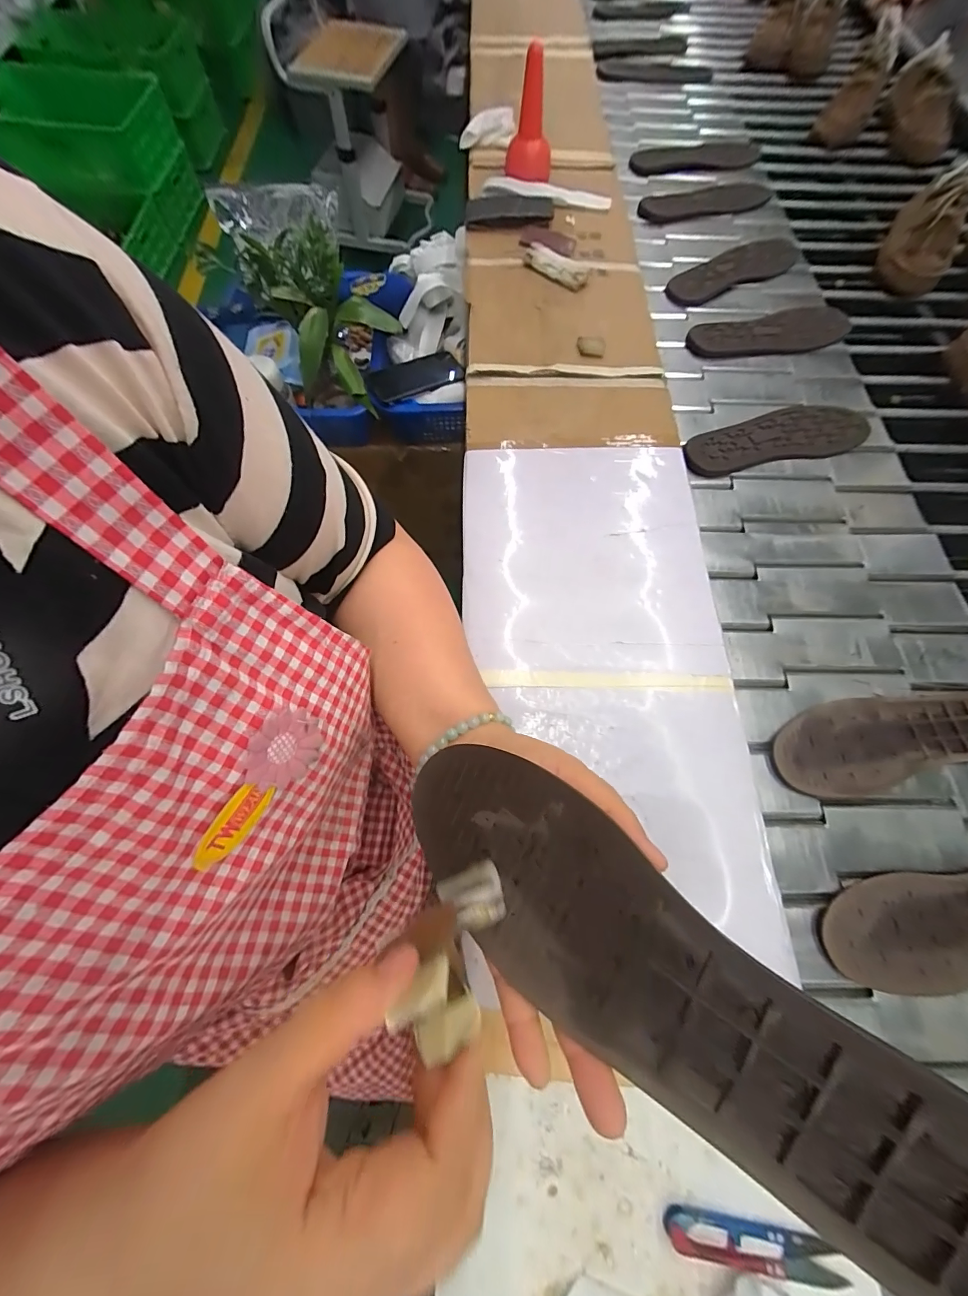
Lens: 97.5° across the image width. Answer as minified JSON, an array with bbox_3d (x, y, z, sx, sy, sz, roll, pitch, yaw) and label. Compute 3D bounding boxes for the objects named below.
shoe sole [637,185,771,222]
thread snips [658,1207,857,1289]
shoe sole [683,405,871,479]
[{"bbox_3d":[0.399,-0.791,0.752,0.260,0.020,0.077,-17,70,-8],"label":"shoe sole"},{"bbox_3d":[0.158,0.350,0.247,0.101,0.007,0.021,10,69,2],"label":"thread snips"},{"bbox_3d":[0.384,-0.273,0.550,0.258,0.015,0.075,-12,70,-7],"label":"shoe sole"}]

